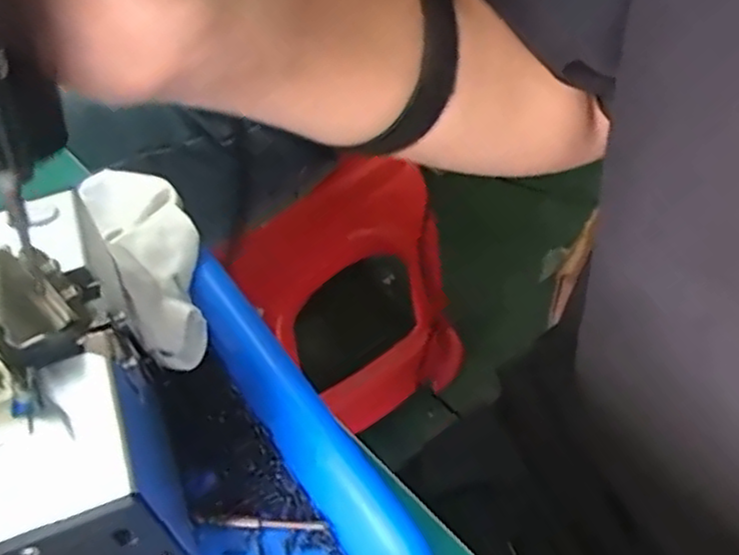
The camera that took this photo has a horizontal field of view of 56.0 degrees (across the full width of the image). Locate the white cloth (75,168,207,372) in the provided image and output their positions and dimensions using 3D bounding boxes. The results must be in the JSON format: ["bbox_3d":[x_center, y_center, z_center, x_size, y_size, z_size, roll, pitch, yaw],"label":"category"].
[{"bbox_3d":[-0.094,-0.006,0.295,0.043,0.021,0.091,-22,75,-12],"label":"white cloth"}]

